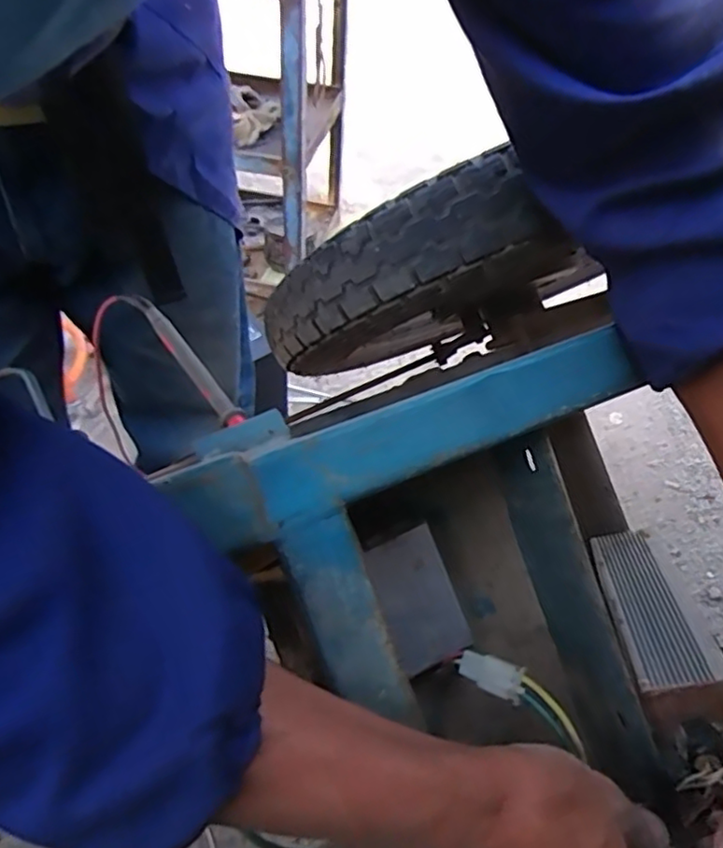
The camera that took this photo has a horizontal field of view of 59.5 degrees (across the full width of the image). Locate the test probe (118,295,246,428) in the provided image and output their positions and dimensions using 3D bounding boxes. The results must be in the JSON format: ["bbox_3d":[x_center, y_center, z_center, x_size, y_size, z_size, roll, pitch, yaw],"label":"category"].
[{"bbox_3d":[-0.112,-0.044,0.393,0.014,0.018,0.125,-31,58,-27],"label":"test probe"}]

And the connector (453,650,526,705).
[{"bbox_3d":[0.069,0.133,0.338,0.038,0.010,0.018,11,75,42],"label":"connector"}]

